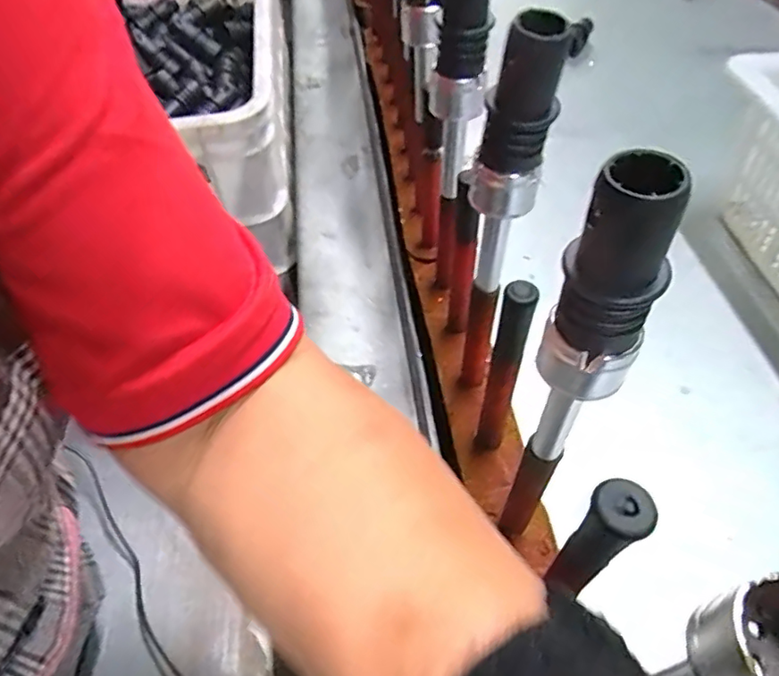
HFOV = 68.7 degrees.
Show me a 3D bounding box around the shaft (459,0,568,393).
[{"bbox_3d":[0.057,-0.046,0.311,0.029,0.231,0.027,10,51,8],"label":"shaft"}]

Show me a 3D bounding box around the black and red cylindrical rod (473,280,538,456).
[{"bbox_3d":[0.063,0.024,0.325,0.014,0.141,0.017,7,50,4],"label":"black and red cylindrical rod"}]

